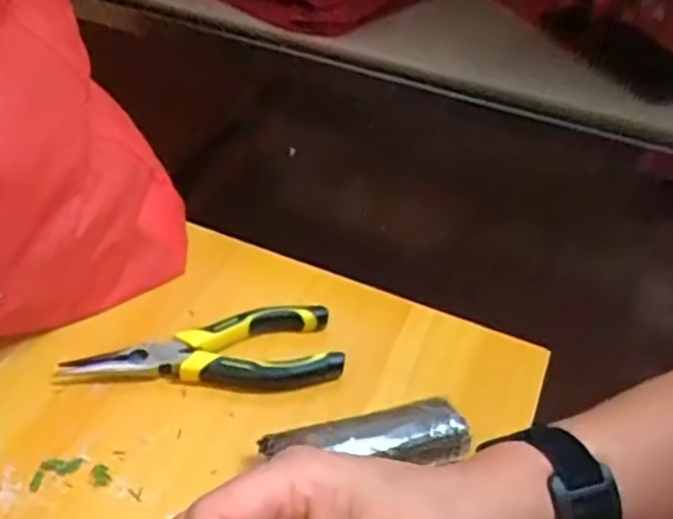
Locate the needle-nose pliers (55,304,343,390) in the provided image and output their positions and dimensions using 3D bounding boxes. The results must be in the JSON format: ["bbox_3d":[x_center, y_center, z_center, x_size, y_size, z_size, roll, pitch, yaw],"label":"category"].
[{"bbox_3d":[-0.078,0.055,0.435,0.156,0.016,0.052,-3,43,-10],"label":"needle-nose pliers"}]

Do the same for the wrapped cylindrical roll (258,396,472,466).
[{"bbox_3d":[0.015,0.099,0.392,0.109,0.032,0.031,-5,43,-13],"label":"wrapped cylindrical roll"}]

